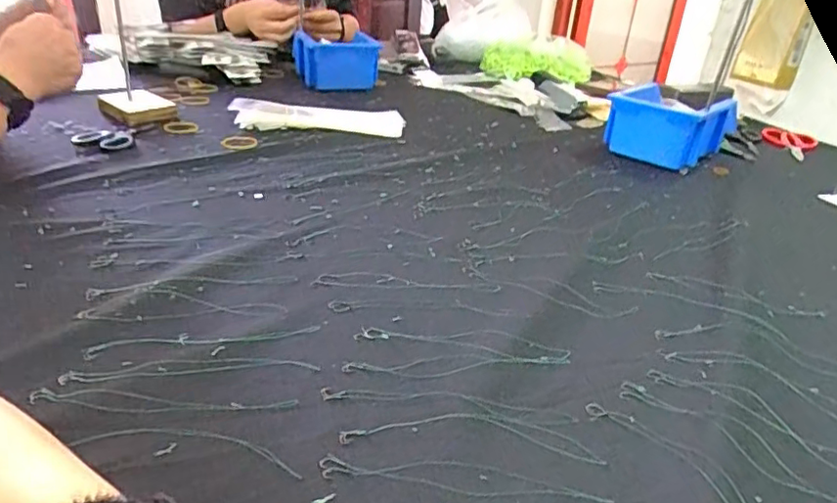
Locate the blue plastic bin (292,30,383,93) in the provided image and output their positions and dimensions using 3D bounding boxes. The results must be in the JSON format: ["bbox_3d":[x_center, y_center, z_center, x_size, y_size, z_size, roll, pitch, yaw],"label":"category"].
[{"bbox_3d":[-0.146,-0.334,1.052,0.134,0.087,0.139,-5,29,-19],"label":"blue plastic bin"}]

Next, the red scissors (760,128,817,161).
[{"bbox_3d":[0.570,-0.170,0.917,0.075,0.013,0.137,21,32,28],"label":"red scissors"}]

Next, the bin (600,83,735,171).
[{"bbox_3d":[0.347,-0.172,0.820,0.125,0.081,0.153,25,34,34],"label":"bin"}]

